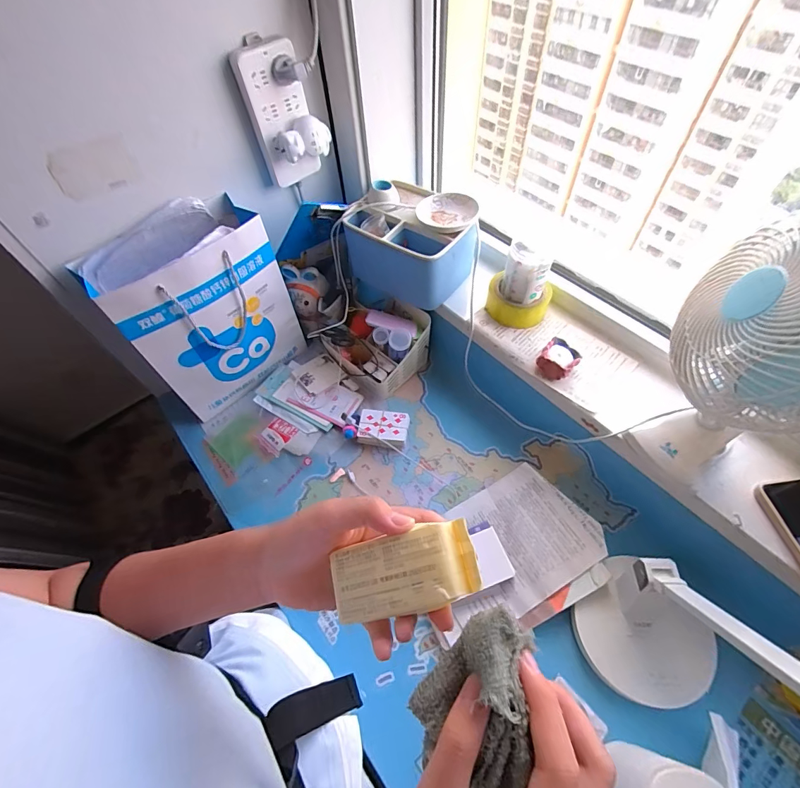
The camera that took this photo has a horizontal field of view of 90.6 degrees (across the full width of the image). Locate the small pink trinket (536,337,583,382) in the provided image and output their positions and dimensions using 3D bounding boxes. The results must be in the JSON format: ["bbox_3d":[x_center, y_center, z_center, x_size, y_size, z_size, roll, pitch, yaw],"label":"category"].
[{"bbox_3d":[0.244,-0.050,0.612,0.051,0.031,0.059,35,65,23],"label":"small pink trinket"}]

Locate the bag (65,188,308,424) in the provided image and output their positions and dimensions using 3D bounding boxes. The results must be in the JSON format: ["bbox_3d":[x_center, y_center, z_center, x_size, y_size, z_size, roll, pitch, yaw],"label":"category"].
[{"bbox_3d":[-0.327,-0.136,0.696,0.251,0.320,0.117,-40,63,-21],"label":"bag"}]

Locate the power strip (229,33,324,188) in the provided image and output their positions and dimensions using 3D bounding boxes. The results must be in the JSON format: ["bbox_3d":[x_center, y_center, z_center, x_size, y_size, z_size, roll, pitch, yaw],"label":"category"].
[{"bbox_3d":[-0.184,-0.422,0.609,0.087,0.183,0.038,-15,57,-6],"label":"power strip"}]

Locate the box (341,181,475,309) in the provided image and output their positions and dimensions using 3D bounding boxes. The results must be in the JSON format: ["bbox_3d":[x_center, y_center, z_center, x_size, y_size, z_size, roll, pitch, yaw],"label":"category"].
[{"bbox_3d":[0.026,-0.264,0.709,0.187,0.122,0.159,38,66,24],"label":"box"}]

